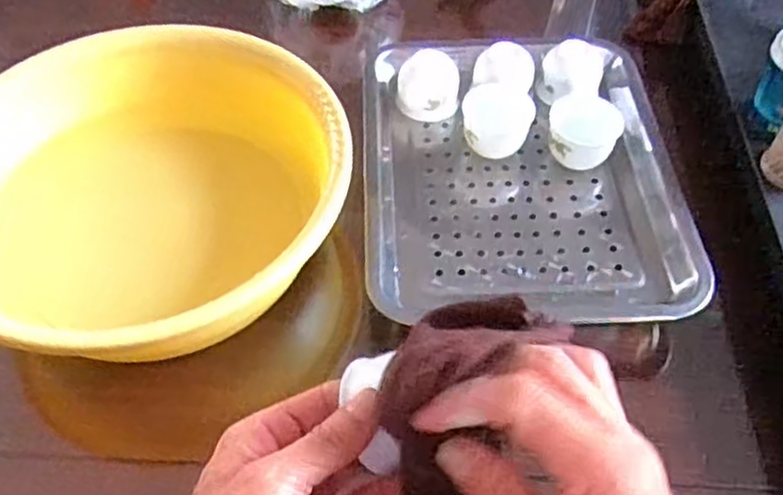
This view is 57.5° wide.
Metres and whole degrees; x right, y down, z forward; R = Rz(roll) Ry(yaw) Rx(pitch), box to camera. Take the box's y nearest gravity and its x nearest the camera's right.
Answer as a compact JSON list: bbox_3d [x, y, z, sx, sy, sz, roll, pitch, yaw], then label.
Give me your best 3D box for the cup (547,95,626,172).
[{"bbox_3d":[0.150,-0.085,0.565,0.054,0.052,0.045,16,54,12],"label":"cup"}]

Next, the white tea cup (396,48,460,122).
[{"bbox_3d":[0.030,-0.137,0.602,0.053,0.039,0.049,5,53,4],"label":"white tea cup"}]

